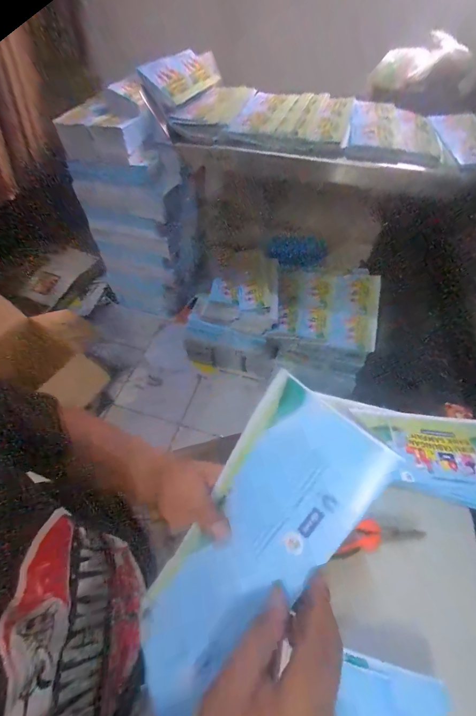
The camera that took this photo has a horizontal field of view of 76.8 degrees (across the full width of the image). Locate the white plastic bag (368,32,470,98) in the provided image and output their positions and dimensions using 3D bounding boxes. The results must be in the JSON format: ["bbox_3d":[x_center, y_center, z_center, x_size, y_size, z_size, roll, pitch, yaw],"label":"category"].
[{"bbox_3d":[0.487,-0.799,0.807,0.276,0.090,0.109,-16,53,14],"label":"white plastic bag"}]

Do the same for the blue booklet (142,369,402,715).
[{"bbox_3d":[0.002,0.161,0.252,0.107,0.022,0.284,39,103,39],"label":"blue booklet"}]

